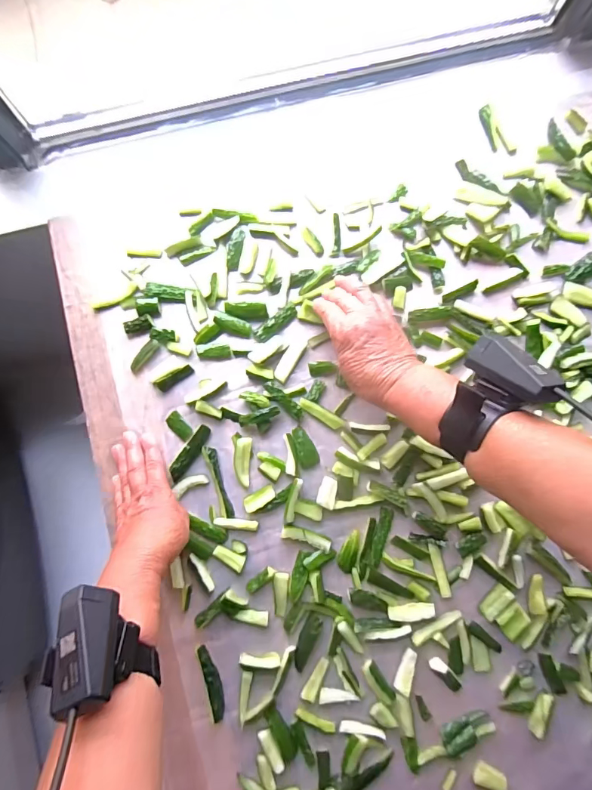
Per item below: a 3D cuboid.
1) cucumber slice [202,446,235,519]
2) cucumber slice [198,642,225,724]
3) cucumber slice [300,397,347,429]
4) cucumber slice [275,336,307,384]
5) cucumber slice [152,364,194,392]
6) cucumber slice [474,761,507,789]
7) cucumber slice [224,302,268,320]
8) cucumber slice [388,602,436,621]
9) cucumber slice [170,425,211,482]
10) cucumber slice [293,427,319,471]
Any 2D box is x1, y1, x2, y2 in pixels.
[{"bbox_3d":[-0.085,0.095,0.458,0.013,0.008,0.081,-16,84,-2],"label":"cucumber slice"},{"bbox_3d":[-0.086,0.295,0.431,0.014,0.014,0.070,-18,84,-2],"label":"cucumber slice"},{"bbox_3d":[0.029,0.021,0.468,0.056,0.006,0.013,32,84,3],"label":"cucumber slice"},{"bbox_3d":[-0.006,-0.041,0.476,0.017,0.005,0.057,30,84,3],"label":"cucumber slice"},{"bbox_3d":[-0.137,-0.020,0.471,0.045,0.010,0.018,-27,84,-3],"label":"cucumber slice"},{"bbox_3d":[0.197,0.388,0.425,0.031,0.005,0.021,22,84,2],"label":"cucumber slice"},{"bbox_3d":[-0.056,-0.096,0.477,0.048,0.010,0.020,-1,83,0],"label":"cucumber slice"},{"bbox_3d":[0.122,0.230,0.445,0.048,0.004,0.016,-8,63,2],"label":"cucumber slice"},{"bbox_3d":[-0.116,0.064,0.462,0.017,0.008,0.067,33,84,3],"label":"cucumber slice"},{"bbox_3d":[0.011,0.058,0.466,0.023,0.005,0.046,-14,83,-2],"label":"cucumber slice"}]

